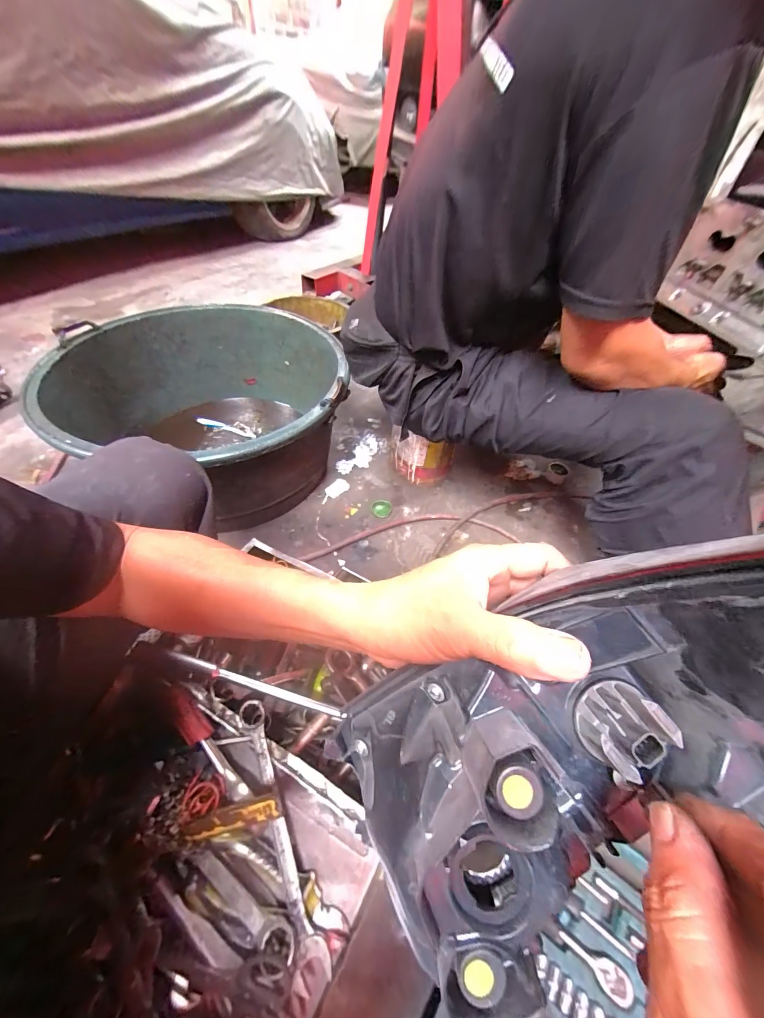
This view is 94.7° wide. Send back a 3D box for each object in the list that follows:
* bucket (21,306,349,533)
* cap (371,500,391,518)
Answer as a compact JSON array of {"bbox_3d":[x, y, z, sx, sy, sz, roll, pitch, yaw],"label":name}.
[{"bbox_3d":[-0.384,-0.218,0.795,0.582,0.253,0.521,5,48,-2],"label":"bucket"},{"bbox_3d":[0.000,0.000,0.819,0.045,0.009,0.044,3,48,-3],"label":"cap"}]

